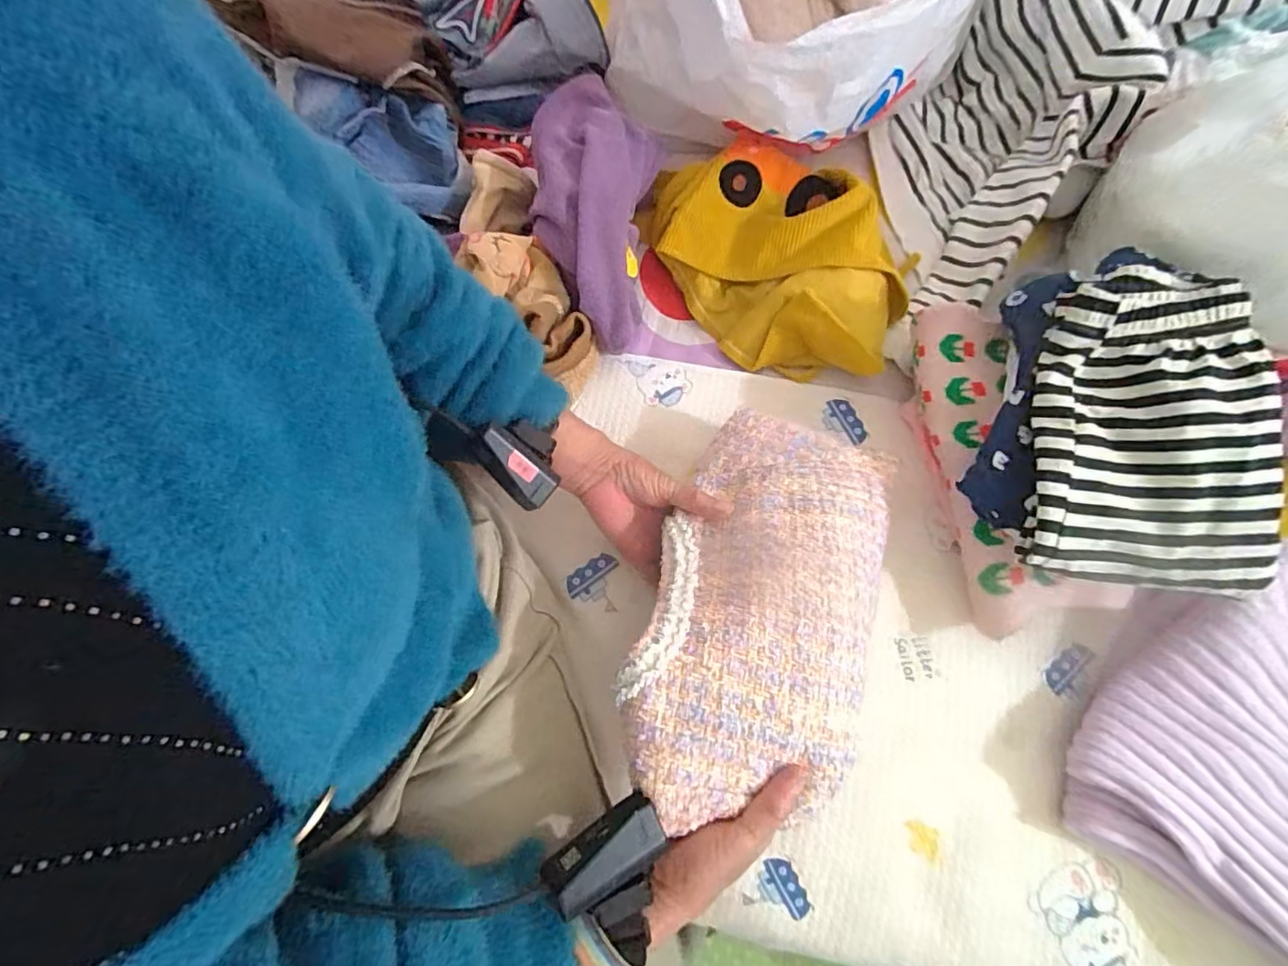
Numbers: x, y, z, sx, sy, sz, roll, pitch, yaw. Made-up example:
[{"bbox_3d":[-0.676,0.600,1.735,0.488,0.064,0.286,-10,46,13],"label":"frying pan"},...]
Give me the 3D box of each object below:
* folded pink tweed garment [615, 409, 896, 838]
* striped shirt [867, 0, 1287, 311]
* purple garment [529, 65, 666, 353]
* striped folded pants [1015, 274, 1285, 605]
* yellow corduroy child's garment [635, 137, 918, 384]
[{"bbox_3d":[0.088,0.078,0.412,0.154,0.045,0.299,22,57,7],"label":"folded pink tweed garment"},{"bbox_3d":[0.396,-0.402,0.542,0.362,0.266,0.275,-44,78,-11],"label":"striped shirt"},{"bbox_3d":[-0.042,-0.252,0.541,0.120,0.079,0.253,-5,88,-1],"label":"purple garment"},{"bbox_3d":[0.362,-0.041,0.406,0.152,0.063,0.213,8,73,3],"label":"striped folded pants"},{"bbox_3d":[0.135,-0.223,0.569,0.179,0.083,0.278,-41,77,-11],"label":"yellow corduroy child's garment"}]

